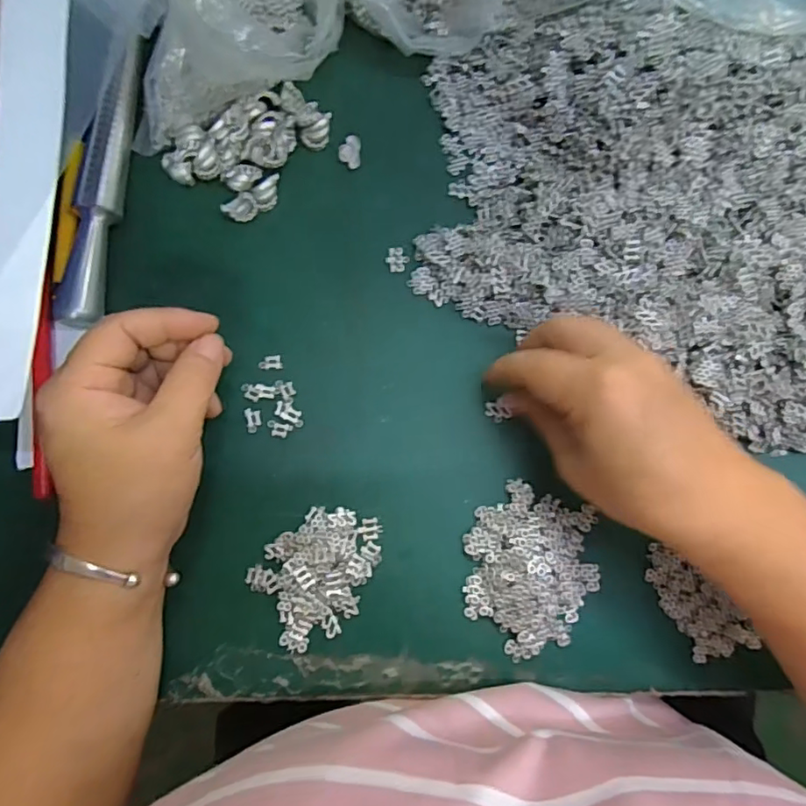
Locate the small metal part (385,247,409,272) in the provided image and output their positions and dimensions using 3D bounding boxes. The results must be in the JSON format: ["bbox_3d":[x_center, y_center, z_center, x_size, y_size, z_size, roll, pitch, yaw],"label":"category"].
[{"bbox_3d":[-0.003,-0.081,0.317,0.013,0.004,0.014,-3,83,-4],"label":"small metal part"}]

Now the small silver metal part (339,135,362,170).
[{"bbox_3d":[-0.030,-0.144,0.322,0.012,0.004,0.018,3,81,-4],"label":"small silver metal part"}]

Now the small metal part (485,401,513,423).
[{"bbox_3d":[0.052,0.005,0.309,0.015,0.004,0.009,34,83,1],"label":"small metal part"}]

